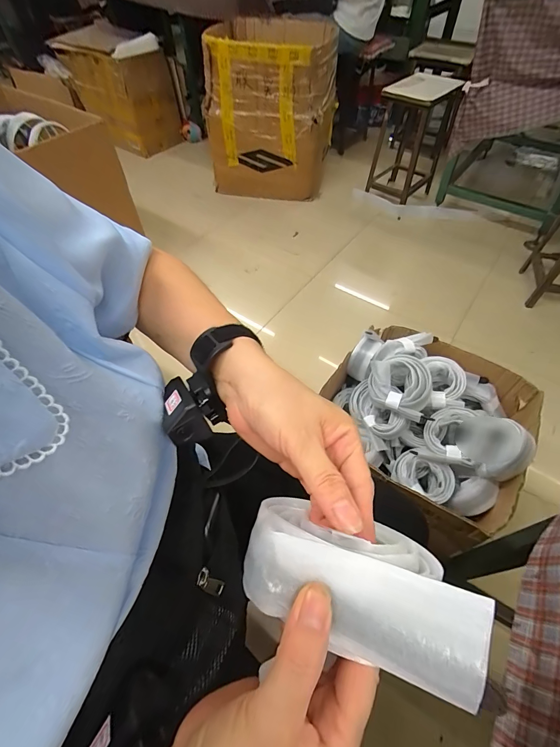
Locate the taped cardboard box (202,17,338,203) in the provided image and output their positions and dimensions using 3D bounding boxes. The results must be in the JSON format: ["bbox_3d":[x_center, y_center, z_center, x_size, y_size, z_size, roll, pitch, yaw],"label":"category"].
[{"bbox_3d":[-0.038,-1.148,1.559,0.510,0.577,0.346,19,57,15],"label":"taped cardboard box"}]

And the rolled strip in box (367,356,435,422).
[{"bbox_3d":[0.241,0.026,0.691,0.120,0.033,0.129,-1,72,22],"label":"rolled strip in box"}]

